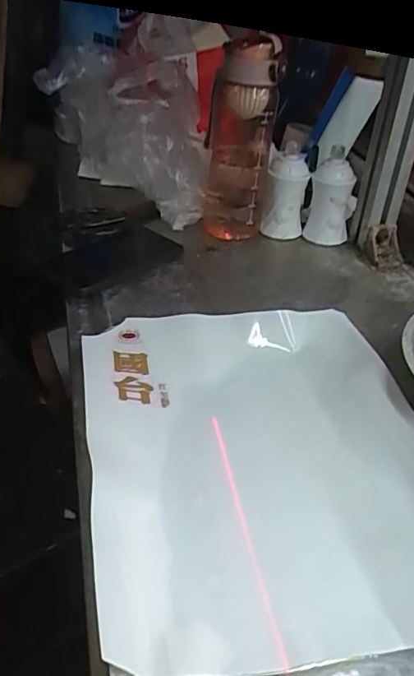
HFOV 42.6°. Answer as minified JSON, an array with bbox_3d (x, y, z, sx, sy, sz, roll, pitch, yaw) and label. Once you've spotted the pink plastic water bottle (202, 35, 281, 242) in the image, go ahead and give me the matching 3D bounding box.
[{"bbox_3d":[0.040,-0.241,0.667,0.084,0.225,0.072,3,40,2],"label":"pink plastic water bottle"}]

